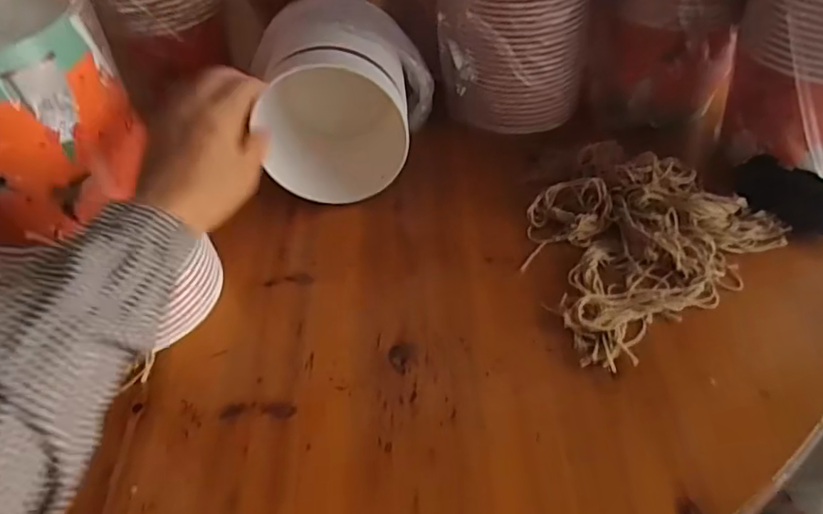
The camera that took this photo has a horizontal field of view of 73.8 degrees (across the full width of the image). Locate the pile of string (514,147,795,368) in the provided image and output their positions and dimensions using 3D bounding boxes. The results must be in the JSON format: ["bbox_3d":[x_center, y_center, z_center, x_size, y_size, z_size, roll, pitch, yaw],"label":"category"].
[{"bbox_3d":[0.208,-0.026,0.540,0.257,0.030,0.205,-33,50,-23],"label":"pile of string"}]

